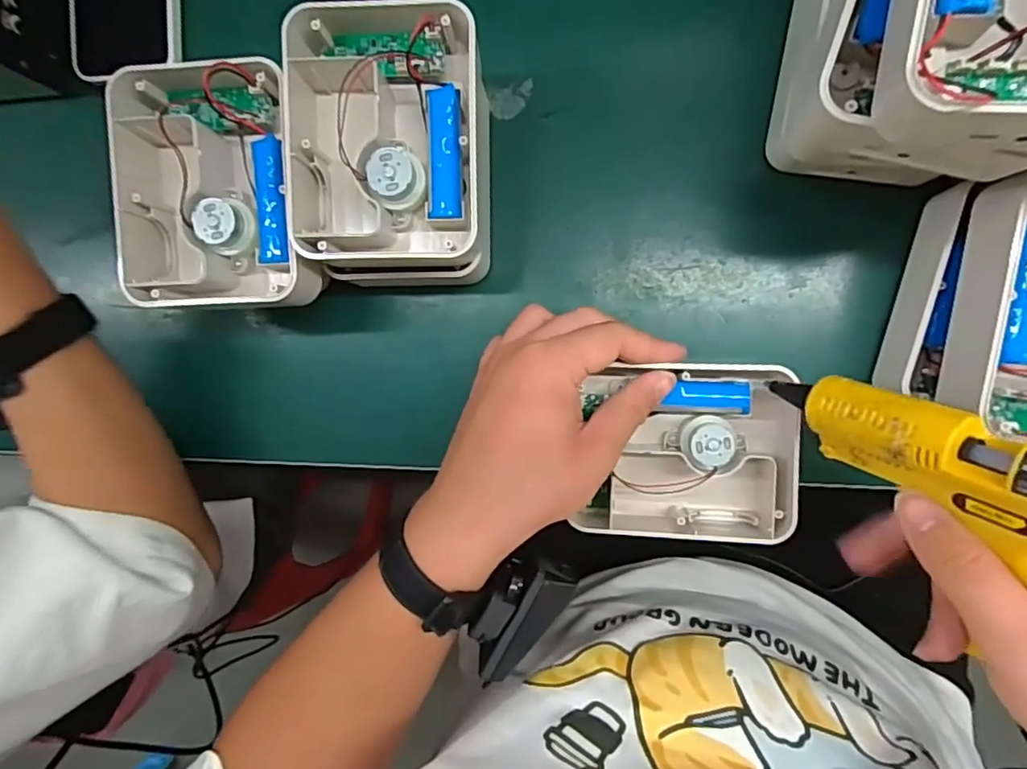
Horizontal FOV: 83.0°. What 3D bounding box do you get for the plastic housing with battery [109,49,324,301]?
[{"bbox_3d":[-0.159,-0.108,0.328,0.111,0.049,0.136,-2,92,8],"label":"plastic housing with battery"}]

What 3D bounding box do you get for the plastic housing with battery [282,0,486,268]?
[{"bbox_3d":[-0.065,-0.134,0.311,0.099,0.048,0.137,2,92,8],"label":"plastic housing with battery"}]

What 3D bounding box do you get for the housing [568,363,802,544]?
[{"bbox_3d":[0.100,0.039,0.337,0.114,0.040,0.100,3,92,8],"label":"housing"}]

